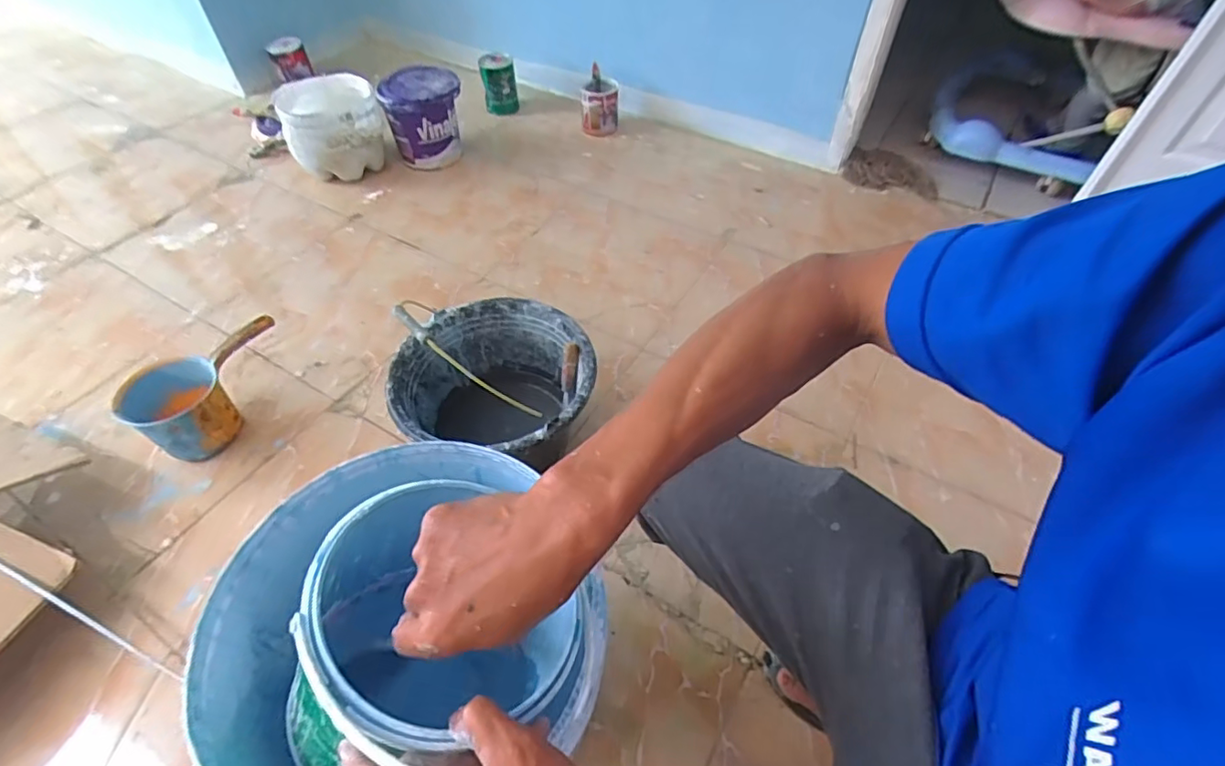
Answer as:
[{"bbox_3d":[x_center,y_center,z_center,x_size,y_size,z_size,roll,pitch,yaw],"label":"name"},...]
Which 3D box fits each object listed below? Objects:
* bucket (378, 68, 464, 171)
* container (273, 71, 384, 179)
[{"bbox_3d":[-0.495,-0.700,1.498,0.198,0.201,0.188,-13,52,-11],"label":"bucket"},{"bbox_3d":[-0.736,-0.678,1.500,0.242,0.155,0.253,-20,52,-15],"label":"container"}]

